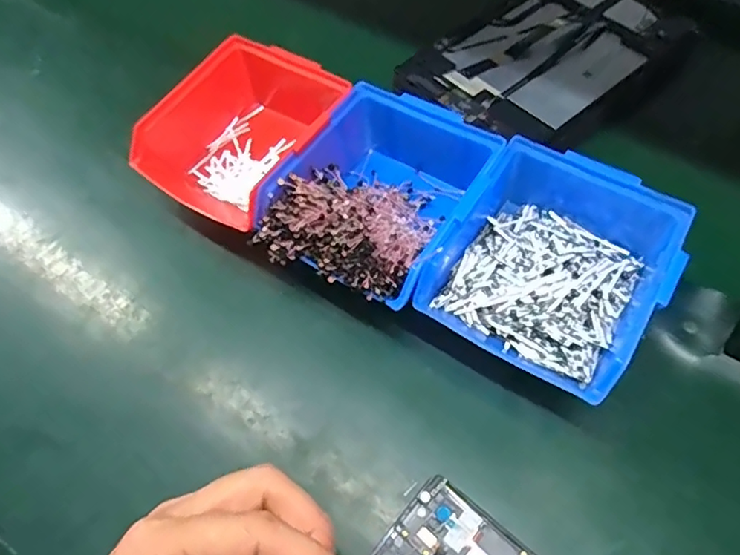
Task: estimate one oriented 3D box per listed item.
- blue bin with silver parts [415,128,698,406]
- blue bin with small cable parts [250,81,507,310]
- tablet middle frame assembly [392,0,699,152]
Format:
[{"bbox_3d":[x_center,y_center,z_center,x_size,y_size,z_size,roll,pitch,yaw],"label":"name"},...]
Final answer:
[{"bbox_3d":[0.118,-0.011,0.355,0.121,0.067,0.143,28,65,18],"label":"blue bin with silver parts"},{"bbox_3d":[0.010,-0.054,0.383,0.121,0.065,0.160,32,66,19],"label":"blue bin with small cable parts"},{"bbox_3d":[0.160,-0.201,0.490,0.247,0.013,0.157,-39,65,-17],"label":"tablet middle frame assembly"}]

